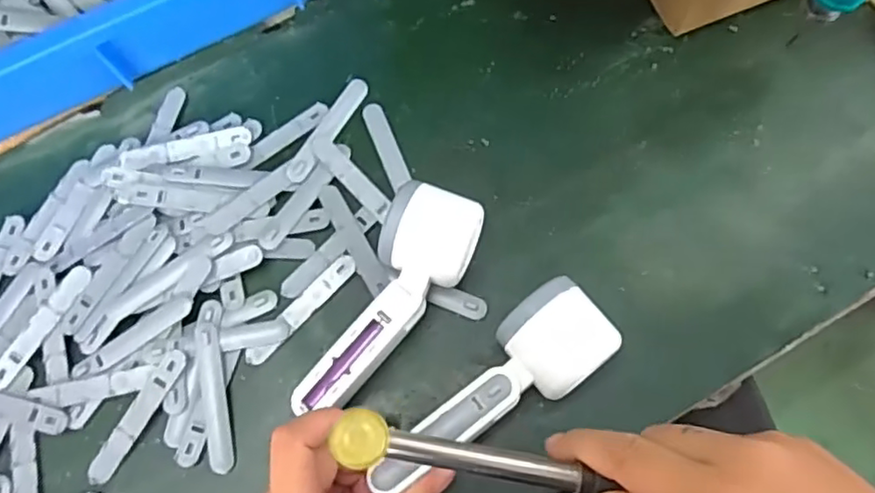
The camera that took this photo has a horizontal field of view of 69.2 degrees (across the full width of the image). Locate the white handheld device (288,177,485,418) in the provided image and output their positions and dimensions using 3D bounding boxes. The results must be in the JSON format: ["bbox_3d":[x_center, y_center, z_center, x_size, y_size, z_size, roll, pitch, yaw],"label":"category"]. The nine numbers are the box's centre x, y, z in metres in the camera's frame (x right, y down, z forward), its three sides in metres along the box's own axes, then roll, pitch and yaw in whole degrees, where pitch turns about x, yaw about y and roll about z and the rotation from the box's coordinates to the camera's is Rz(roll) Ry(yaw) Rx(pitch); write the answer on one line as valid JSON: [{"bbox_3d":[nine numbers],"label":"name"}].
[{"bbox_3d":[-0.026,0.037,0.405,0.054,0.052,0.158,25,76,9],"label":"white handheld device"}]

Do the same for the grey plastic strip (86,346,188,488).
[{"bbox_3d":[-0.194,0.109,0.409,0.017,0.008,0.092,31,77,11],"label":"grey plastic strip"}]

